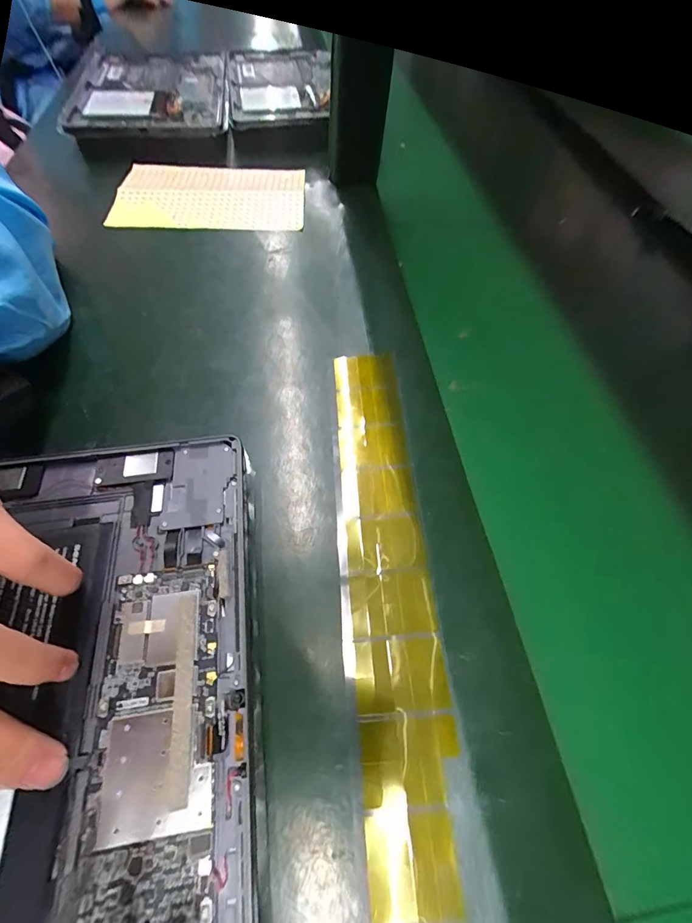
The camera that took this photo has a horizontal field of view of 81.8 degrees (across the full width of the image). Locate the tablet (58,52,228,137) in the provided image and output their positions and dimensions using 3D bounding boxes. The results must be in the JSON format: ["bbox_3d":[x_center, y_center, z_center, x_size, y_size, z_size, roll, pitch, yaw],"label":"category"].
[{"bbox_3d":[-0.257,-0.494,0.532,0.188,0.015,0.294,-5,58,-8],"label":"tablet"}]

